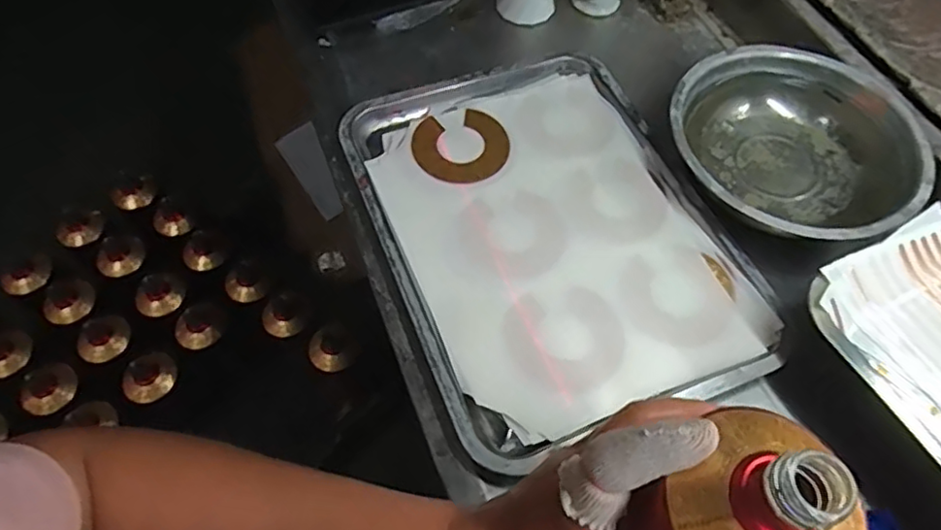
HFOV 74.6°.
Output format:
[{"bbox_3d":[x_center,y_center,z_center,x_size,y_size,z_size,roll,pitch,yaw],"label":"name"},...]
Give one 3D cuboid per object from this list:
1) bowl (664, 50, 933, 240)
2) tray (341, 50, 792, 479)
[{"bbox_3d":[0.265,-0.101,0.514,0.192,0.043,0.197,1,60,-1],"label":"bowl"},{"bbox_3d":[0.056,-0.033,0.493,0.249,0.025,0.332,-18,62,-11],"label":"tray"}]

